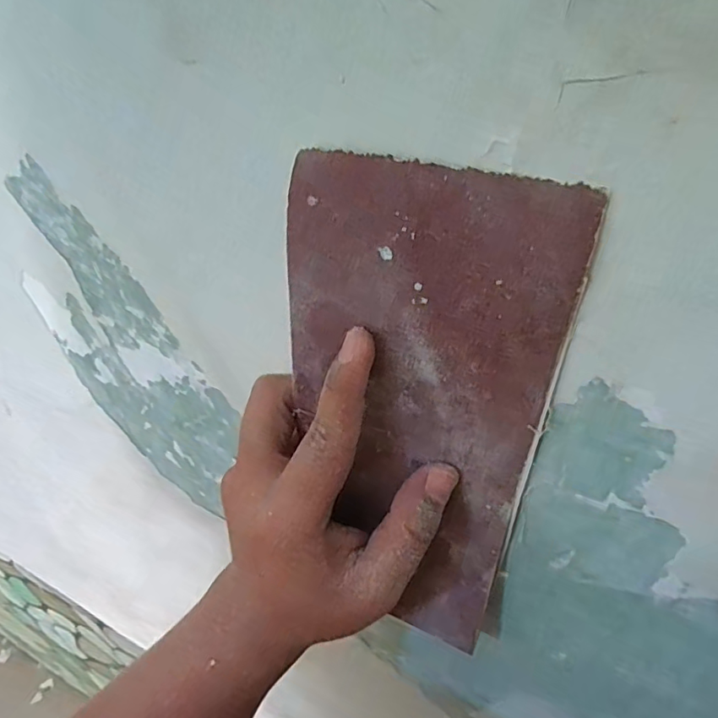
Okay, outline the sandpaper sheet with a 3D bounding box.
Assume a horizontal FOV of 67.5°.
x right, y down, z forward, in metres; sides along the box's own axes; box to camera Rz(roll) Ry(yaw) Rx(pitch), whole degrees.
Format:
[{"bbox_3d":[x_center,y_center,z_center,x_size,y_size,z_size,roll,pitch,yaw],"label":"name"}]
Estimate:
[{"bbox_3d":[0.024,0.040,0.228,0.099,0.235,0.017,10,38,16],"label":"sandpaper sheet"}]

